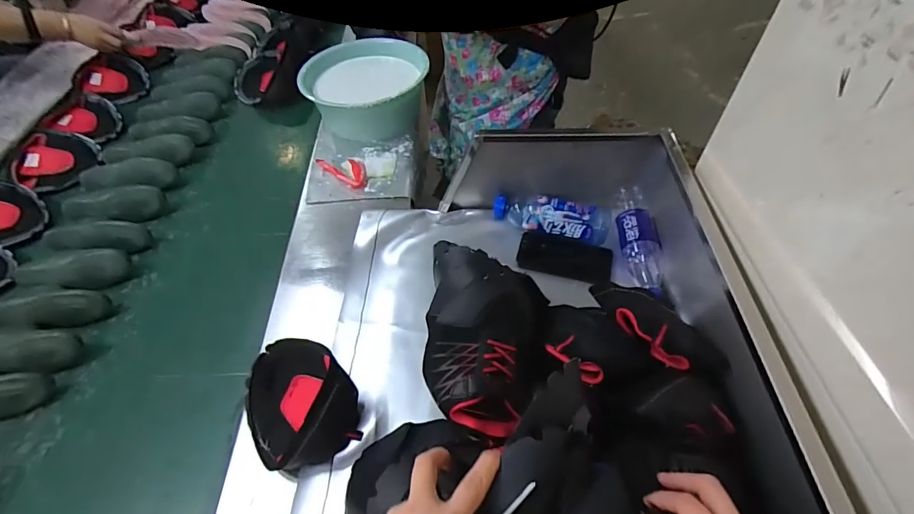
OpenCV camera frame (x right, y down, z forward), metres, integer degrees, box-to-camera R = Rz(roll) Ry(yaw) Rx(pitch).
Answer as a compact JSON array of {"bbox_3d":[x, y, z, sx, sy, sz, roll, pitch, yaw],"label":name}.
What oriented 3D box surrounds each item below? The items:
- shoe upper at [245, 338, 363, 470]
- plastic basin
[{"bbox_3d":[-0.232,0.196,0.606,0.142,0.104,0.194,-34,58,-22],"label":"shoe upper"},{"bbox_3d":[-0.193,-0.405,1.043,0.267,0.143,0.247,-1,52,2],"label":"plastic basin"}]

